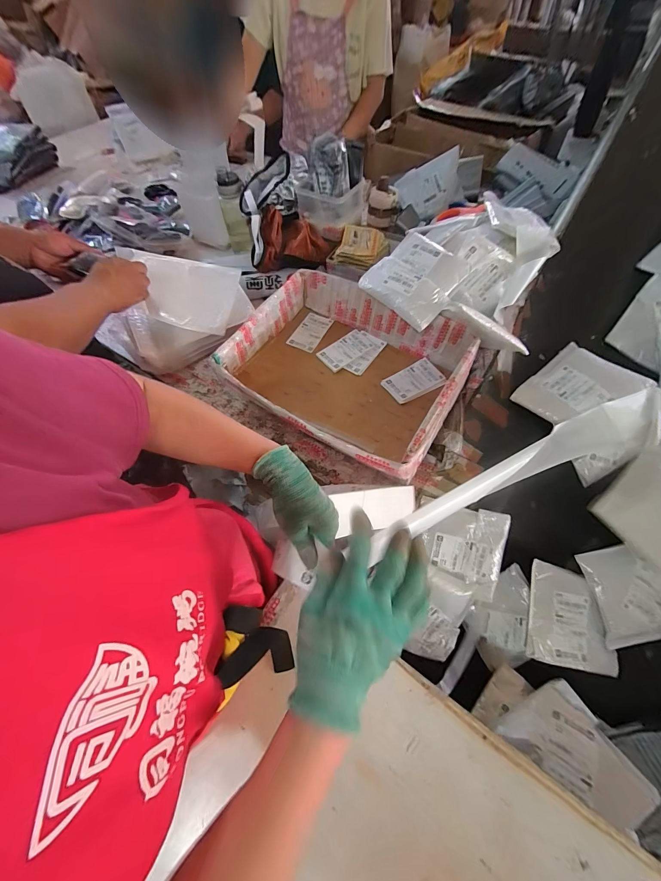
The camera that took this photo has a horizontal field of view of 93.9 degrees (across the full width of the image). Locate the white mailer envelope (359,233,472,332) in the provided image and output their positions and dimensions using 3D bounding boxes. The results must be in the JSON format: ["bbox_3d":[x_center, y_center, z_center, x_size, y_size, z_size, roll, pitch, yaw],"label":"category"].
[{"bbox_3d":[0.190,-0.365,0.687,0.188,0.029,0.174,43,92,10],"label":"white mailer envelope"}]

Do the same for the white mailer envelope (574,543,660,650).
[{"bbox_3d":[0.675,0.336,0.676,0.194,0.026,0.206,-15,81,0],"label":"white mailer envelope"}]

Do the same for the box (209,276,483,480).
[{"bbox_3d":[0.041,-0.186,0.721,0.497,0.115,0.363,28,66,16],"label":"box"}]

